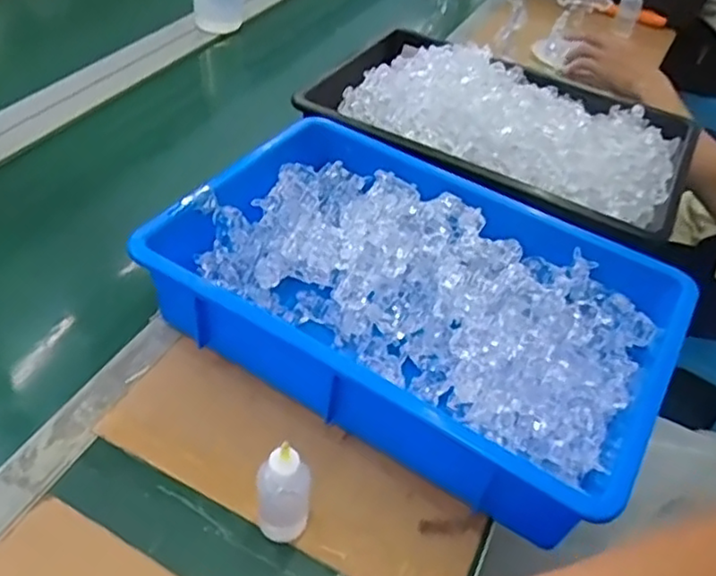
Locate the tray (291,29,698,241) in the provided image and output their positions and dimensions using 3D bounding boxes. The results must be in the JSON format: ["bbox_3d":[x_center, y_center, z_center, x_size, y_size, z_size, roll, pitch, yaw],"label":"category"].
[{"bbox_3d":[0.163,-0.212,0.756,0.426,0.070,0.279,25,47,17],"label":"tray"}]

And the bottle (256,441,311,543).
[{"bbox_3d":[-0.048,0.136,0.442,0.034,0.095,0.040,4,44,-3],"label":"bottle"}]

